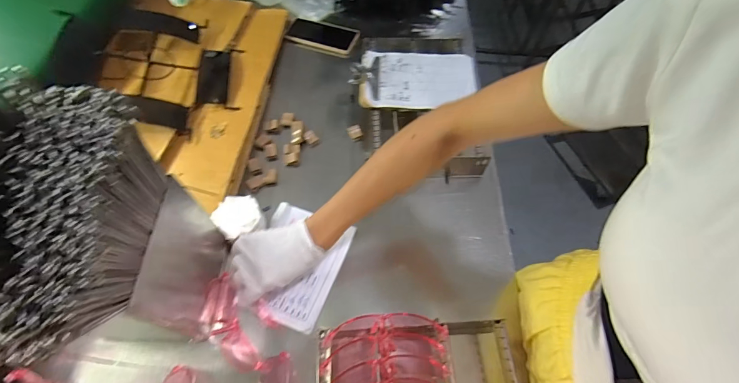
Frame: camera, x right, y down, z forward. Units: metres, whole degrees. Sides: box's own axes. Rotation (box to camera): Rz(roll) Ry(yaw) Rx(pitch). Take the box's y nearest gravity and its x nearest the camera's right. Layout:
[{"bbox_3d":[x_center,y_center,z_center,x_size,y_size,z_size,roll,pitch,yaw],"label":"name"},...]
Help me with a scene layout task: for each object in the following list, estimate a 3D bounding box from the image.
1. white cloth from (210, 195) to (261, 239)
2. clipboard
[{"bbox_3d":[-0.202,0.040,0.552,0.064,0.025,0.062,-26,64,-17],"label":"white cloth"},{"bbox_3d":[0.086,-0.217,0.679,0.230,0.024,0.140,1,60,-2],"label":"clipboard"}]

